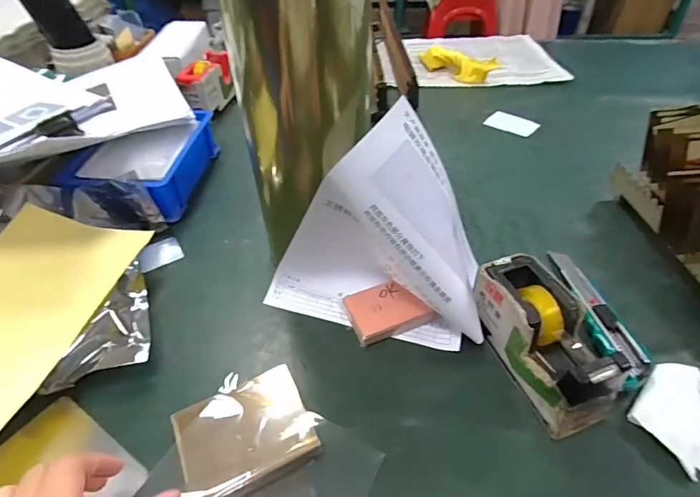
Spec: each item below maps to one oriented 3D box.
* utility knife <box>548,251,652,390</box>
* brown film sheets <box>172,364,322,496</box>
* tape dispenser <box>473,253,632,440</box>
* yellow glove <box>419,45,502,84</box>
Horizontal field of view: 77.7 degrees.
[{"bbox_3d":[0.242,0.056,0.435,0.038,0.015,0.174,-4,44,-2],"label":"utility knife"},{"bbox_3d":[-0.085,0.149,0.351,0.102,0.018,0.081,-20,47,-18],"label":"brown film sheets"},{"bbox_3d":[0.170,0.080,0.385,0.057,0.089,0.134,-17,46,-15],"label":"tape dispenser"},{"bbox_3d":[0.215,-0.366,0.869,0.040,0.041,0.169,-35,53,-29],"label":"yellow glove"}]

